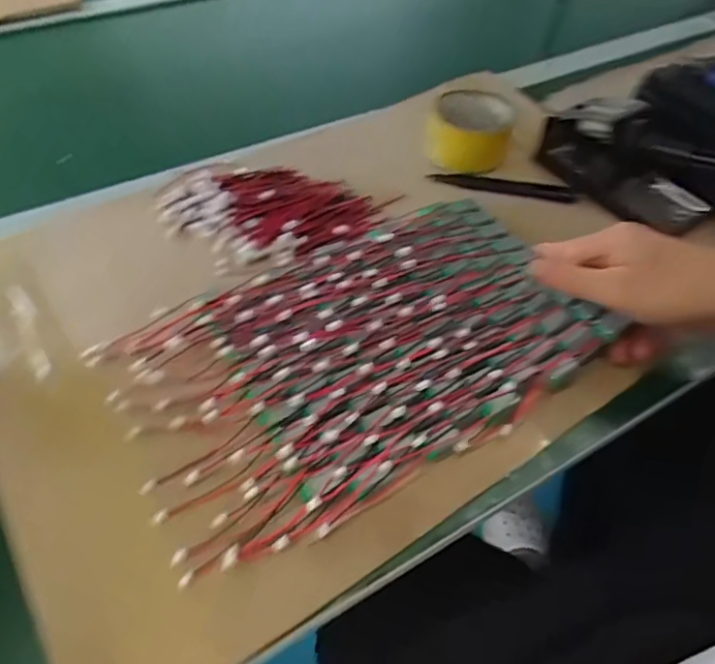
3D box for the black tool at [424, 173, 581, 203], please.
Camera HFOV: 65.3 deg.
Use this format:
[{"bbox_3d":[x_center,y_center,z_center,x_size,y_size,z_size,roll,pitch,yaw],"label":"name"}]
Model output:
[{"bbox_3d":[0.143,-0.145,0.554,0.142,0.011,0.015,9,51,5],"label":"black tool"}]

